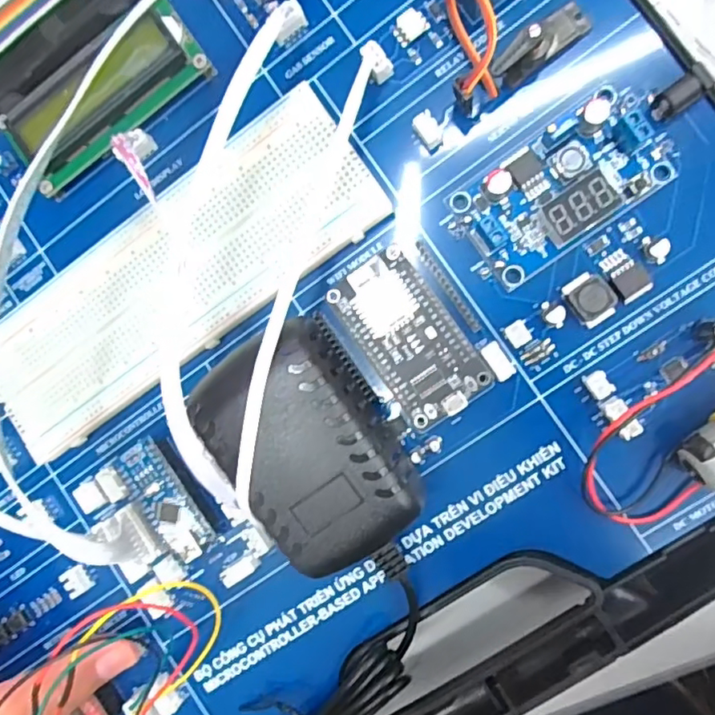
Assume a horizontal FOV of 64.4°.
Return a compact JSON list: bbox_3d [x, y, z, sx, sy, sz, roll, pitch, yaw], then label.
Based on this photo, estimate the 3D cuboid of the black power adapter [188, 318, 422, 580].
[{"bbox_3d":[-0.016,0.031,0.190,0.053,0.035,0.080,-38,85,8],"label":"black power adapter"}]

